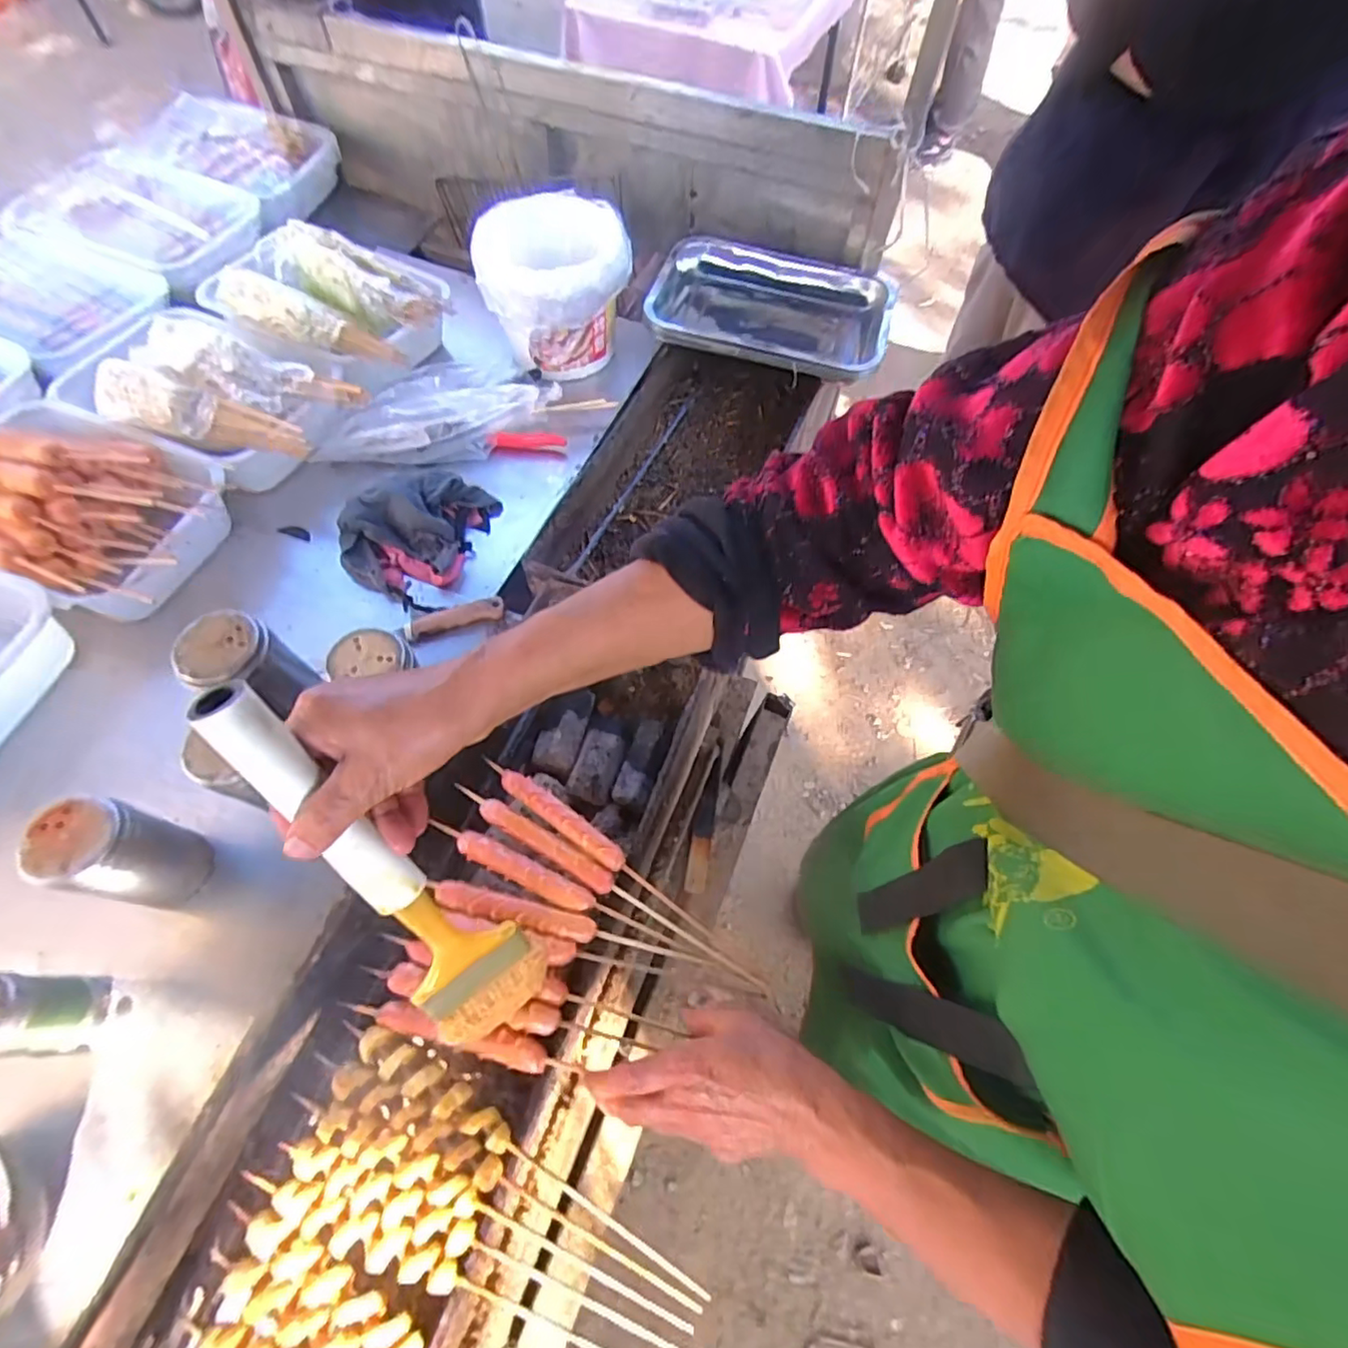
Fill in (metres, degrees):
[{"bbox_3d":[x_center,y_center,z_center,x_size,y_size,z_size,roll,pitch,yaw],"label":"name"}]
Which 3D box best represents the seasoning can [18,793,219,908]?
[{"bbox_3d":[-0.410,0.134,0.462,0.055,0.110,0.061,9,64,2],"label":"seasoning can"}]

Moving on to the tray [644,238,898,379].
[{"bbox_3d":[0.120,-0.460,0.812,0.299,0.076,0.210,16,64,6],"label":"tray"}]

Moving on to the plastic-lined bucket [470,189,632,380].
[{"bbox_3d":[-0.145,-0.480,0.776,0.178,0.144,0.150,-11,65,-7],"label":"plastic-lined bucket"}]

